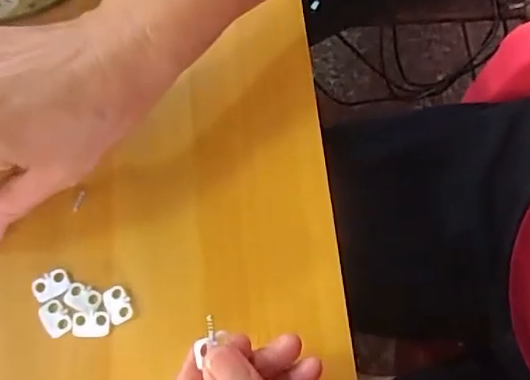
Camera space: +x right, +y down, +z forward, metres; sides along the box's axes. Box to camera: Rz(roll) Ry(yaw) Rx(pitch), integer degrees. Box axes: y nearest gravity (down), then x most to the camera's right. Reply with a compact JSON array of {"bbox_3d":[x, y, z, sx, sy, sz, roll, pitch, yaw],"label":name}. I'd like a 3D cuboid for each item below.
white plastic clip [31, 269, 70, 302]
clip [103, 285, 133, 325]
[{"bbox_3d":[-0.111,0.049,0.306,0.019,0.004,0.014,-20,68,-8],"label":"white plastic clip"},{"bbox_3d":[-0.075,0.058,0.302,0.012,0.004,0.019,-27,69,-11],"label":"clip"}]

